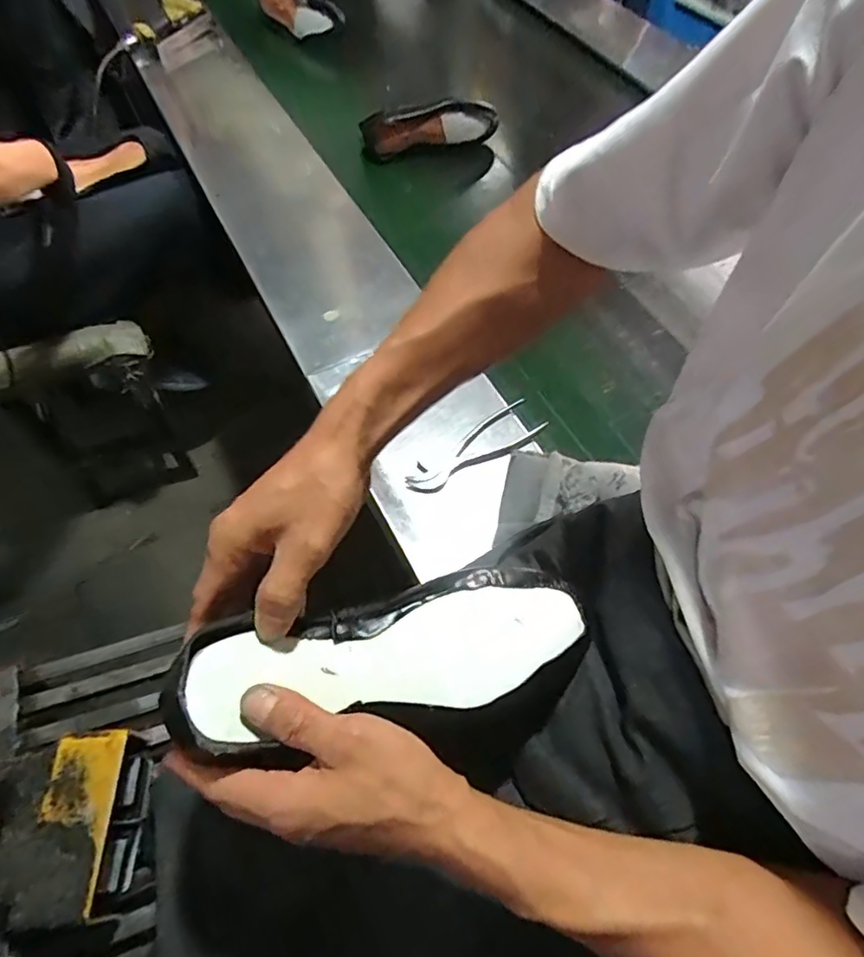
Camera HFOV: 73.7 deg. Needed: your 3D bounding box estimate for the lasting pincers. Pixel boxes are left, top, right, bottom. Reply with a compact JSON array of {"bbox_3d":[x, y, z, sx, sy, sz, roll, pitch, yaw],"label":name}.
[{"bbox_3d":[0.054,-0.036,0.740,0.190,0.018,0.059,-31,63,-5],"label":"lasting pincers"}]

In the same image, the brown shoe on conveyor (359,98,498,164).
[{"bbox_3d":[-0.005,-0.678,1.109,0.268,0.084,0.072,-13,59,-10],"label":"brown shoe on conveyor"}]

